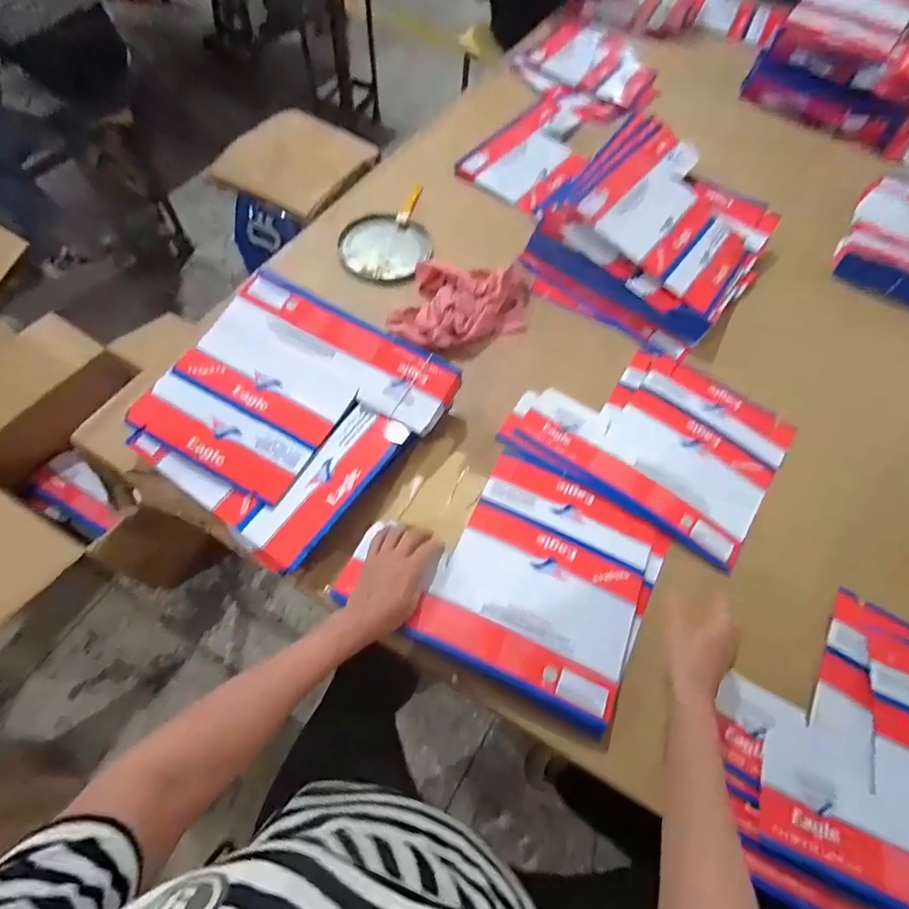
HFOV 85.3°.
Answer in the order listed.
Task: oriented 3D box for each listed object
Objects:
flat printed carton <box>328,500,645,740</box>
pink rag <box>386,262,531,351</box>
[{"bbox_3d":[0.051,0.163,0.615,0.344,0.027,0.200,24,63,9],"label":"flat printed carton"},{"bbox_3d":[0.011,-0.256,0.833,0.232,0.048,0.181,3,62,-2],"label":"pink rag"}]

